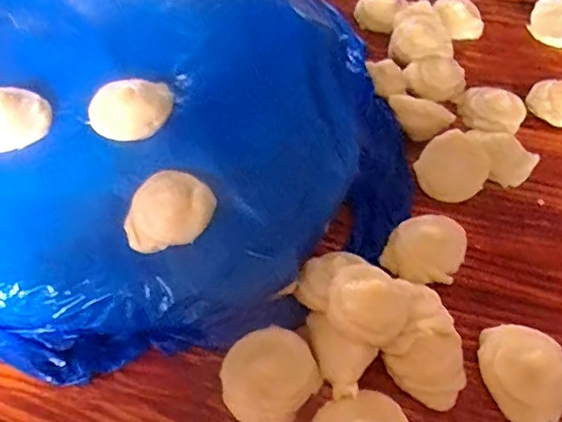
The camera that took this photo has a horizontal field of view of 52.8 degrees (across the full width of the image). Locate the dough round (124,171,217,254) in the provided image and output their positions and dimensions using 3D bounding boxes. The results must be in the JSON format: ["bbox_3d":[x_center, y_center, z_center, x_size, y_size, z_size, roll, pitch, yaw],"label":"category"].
[{"bbox_3d":[-0.107,-0.007,0.535,0.086,0.036,0.074,-16,55,-11],"label":"dough round"}]

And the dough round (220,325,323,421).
[{"bbox_3d":[-0.011,0.153,0.527,0.087,0.018,0.083,-1,52,1],"label":"dough round"}]

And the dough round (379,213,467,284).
[{"bbox_3d":[0.157,0.041,0.613,0.077,0.028,0.086,24,56,19],"label":"dough round"}]

